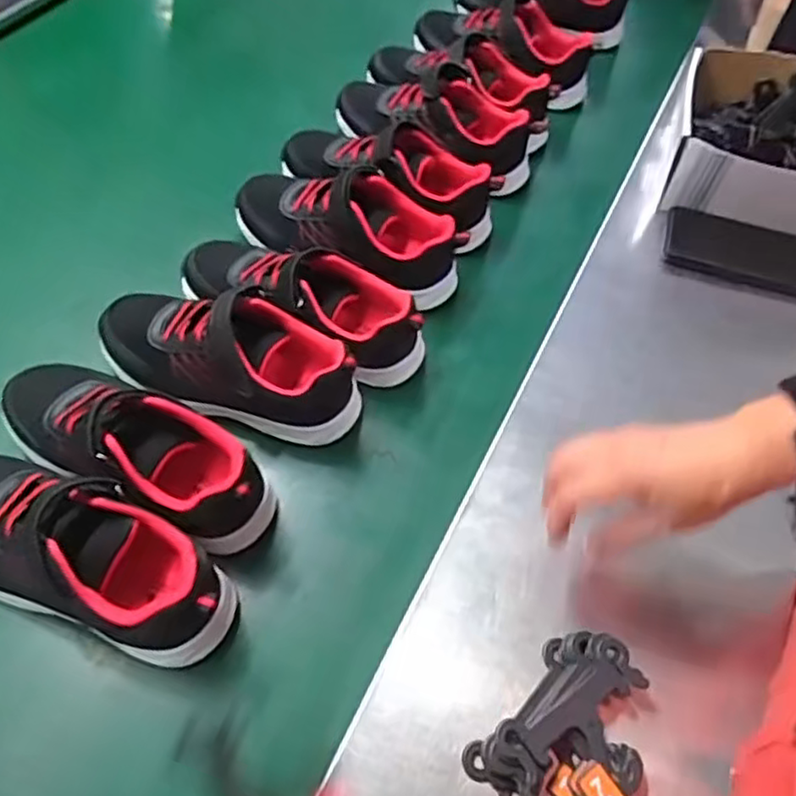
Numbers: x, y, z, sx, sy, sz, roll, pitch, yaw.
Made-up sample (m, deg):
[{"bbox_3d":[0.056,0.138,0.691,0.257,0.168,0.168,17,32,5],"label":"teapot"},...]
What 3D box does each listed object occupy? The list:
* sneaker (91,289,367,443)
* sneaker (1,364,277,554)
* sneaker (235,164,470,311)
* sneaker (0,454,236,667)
[{"bbox_3d":[-0.142,-0.036,0.554,0.229,0.087,0.082,15,59,7],"label":"sneaker"},{"bbox_3d":[-0.192,0.027,0.510,0.211,0.096,0.095,26,60,13],"label":"sneaker"},{"bbox_3d":[-0.048,-0.174,0.644,0.235,0.072,0.101,22,60,11],"label":"sneaker"},{"bbox_3d":[-0.220,0.102,0.465,0.223,0.097,0.093,20,59,9],"label":"sneaker"}]

